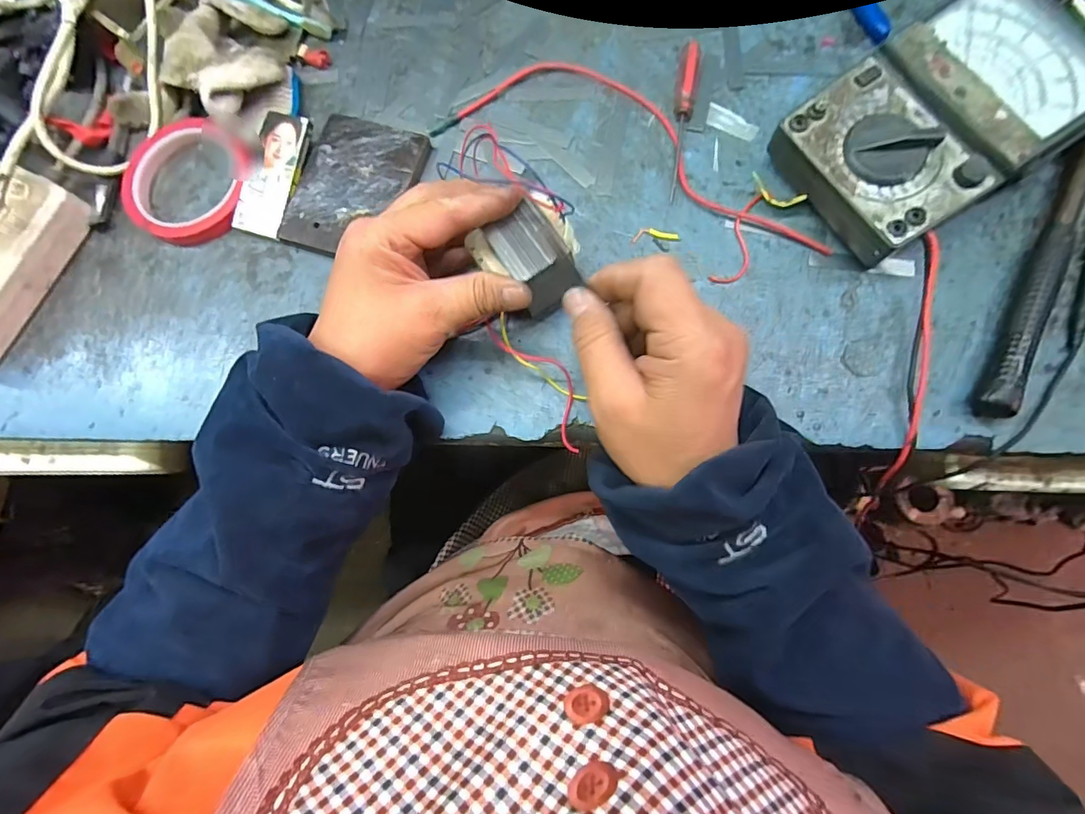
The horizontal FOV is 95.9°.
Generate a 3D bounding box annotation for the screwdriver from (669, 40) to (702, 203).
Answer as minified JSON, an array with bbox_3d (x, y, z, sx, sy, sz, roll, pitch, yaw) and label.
[{"bbox_3d":[0.097,-0.203,0.345,0.015,0.013,0.115,11,80,6],"label":"screwdriver"}]

